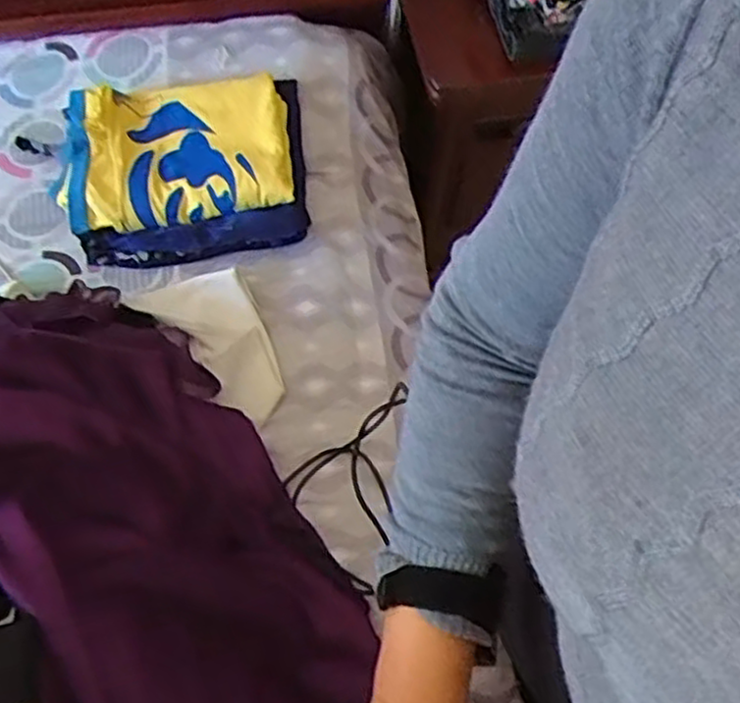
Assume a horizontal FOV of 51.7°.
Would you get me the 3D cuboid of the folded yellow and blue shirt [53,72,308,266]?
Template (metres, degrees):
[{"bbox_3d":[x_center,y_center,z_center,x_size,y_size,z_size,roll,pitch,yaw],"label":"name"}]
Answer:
[{"bbox_3d":[-0.235,-0.228,0.937,0.309,0.066,0.235,-9,67,-7],"label":"folded yellow and blue shirt"}]

